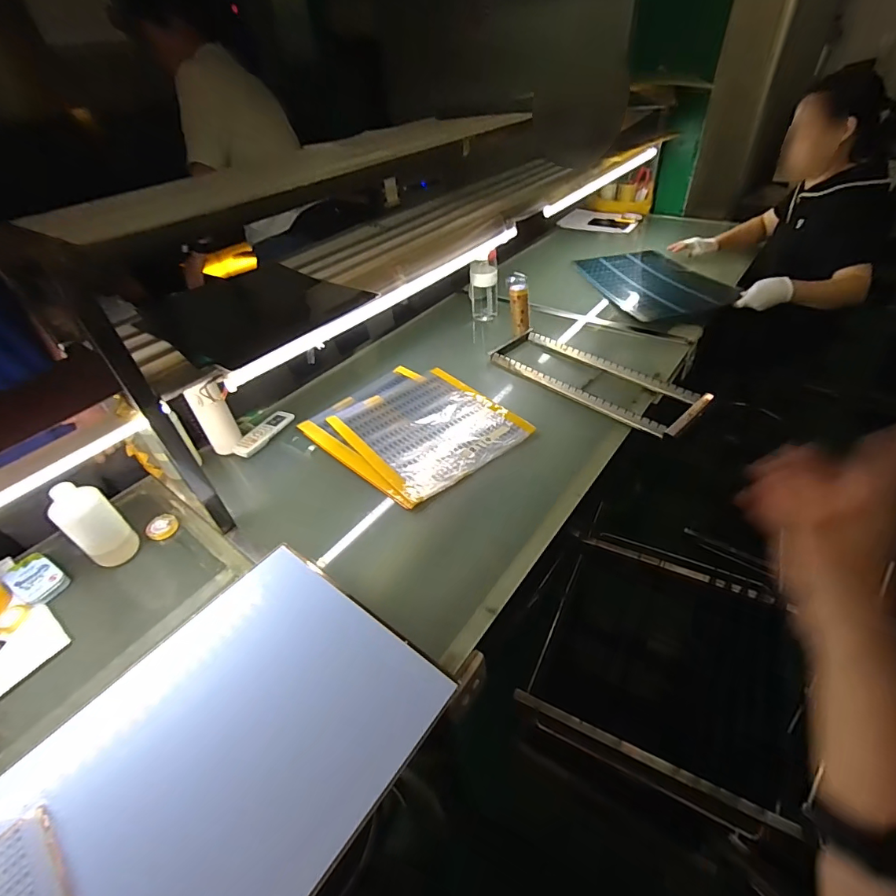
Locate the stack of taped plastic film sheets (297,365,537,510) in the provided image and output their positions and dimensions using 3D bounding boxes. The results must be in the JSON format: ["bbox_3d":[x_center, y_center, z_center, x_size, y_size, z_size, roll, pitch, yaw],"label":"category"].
[{"bbox_3d":[-0.082,-0.056,1.062,0.378,0.016,0.454,-33,48,-29],"label":"stack of taped plastic film sheets"}]

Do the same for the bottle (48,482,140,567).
[{"bbox_3d":[-0.612,0.138,0.786,0.071,0.171,0.072,22,49,28],"label":"bottle"}]

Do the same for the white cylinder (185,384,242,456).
[{"bbox_3d":[-0.506,-0.066,0.986,0.062,0.166,0.055,-25,45,-20],"label":"white cylinder"}]

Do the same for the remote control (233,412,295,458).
[{"bbox_3d":[-0.429,-0.037,1.053,0.051,0.025,0.166,11,44,19],"label":"remote control"}]

